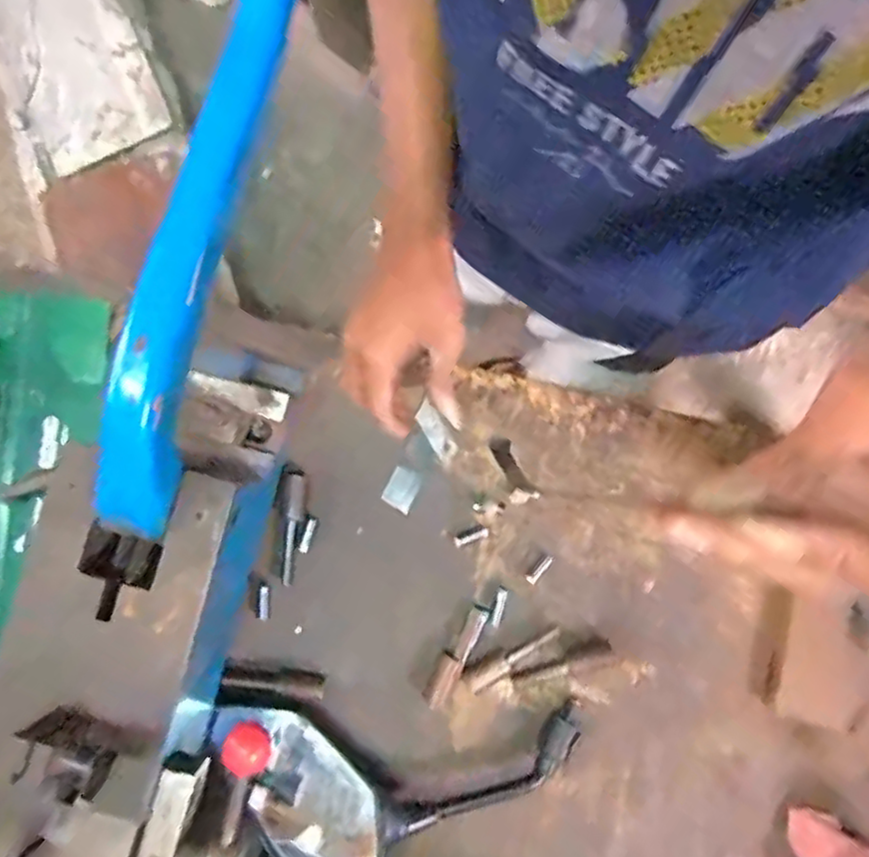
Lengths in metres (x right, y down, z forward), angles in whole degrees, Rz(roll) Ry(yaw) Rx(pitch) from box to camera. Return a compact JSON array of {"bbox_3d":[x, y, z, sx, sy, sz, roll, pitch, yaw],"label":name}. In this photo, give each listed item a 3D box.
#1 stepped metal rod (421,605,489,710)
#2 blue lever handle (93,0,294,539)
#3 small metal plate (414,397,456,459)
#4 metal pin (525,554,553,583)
[{"bbox_3d":[0.016,0.173,0.502,0.018,0.016,0.080,29,83,2],"label":"stepped metal rod"},{"bbox_3d":[-0.128,-0.165,0.376,0.037,0.100,0.452,13,83,0],"label":"blue lever handle"},{"bbox_3d":[0.000,0.001,0.523,0.017,0.008,0.047,-32,91,-1],"label":"small metal plate"},{"bbox_3d":[0.082,0.109,0.512,0.008,0.007,0.026,43,84,3],"label":"metal pin"}]

